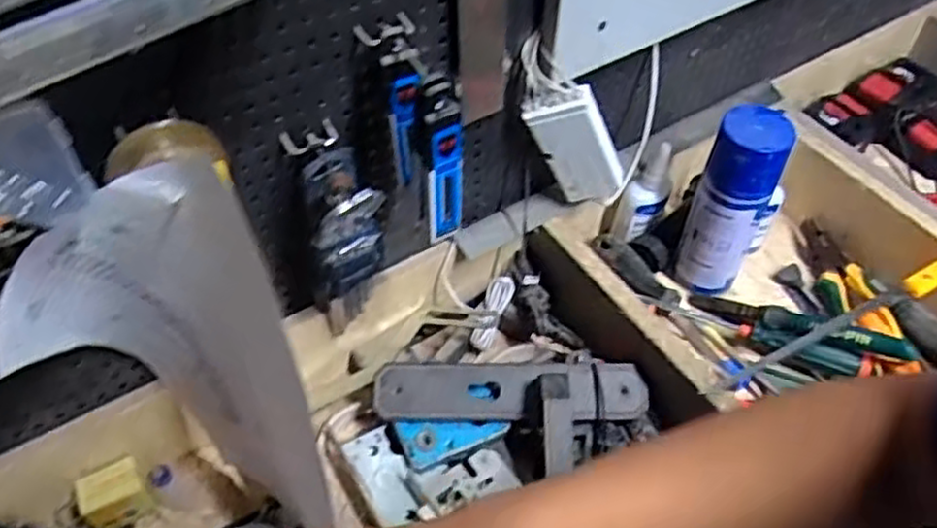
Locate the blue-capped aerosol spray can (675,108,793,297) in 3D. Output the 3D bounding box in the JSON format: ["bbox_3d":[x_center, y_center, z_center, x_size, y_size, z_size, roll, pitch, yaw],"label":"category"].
[{"bbox_3d":[0.249,-0.056,0.710,0.064,0.191,0.060,0,51,0],"label":"blue-capped aerosol spray can"}]

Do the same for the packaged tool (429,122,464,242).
[{"bbox_3d":[-0.015,-0.053,0.497,0.023,0.098,0.006,-22,54,-17],"label":"packaged tool"}]

